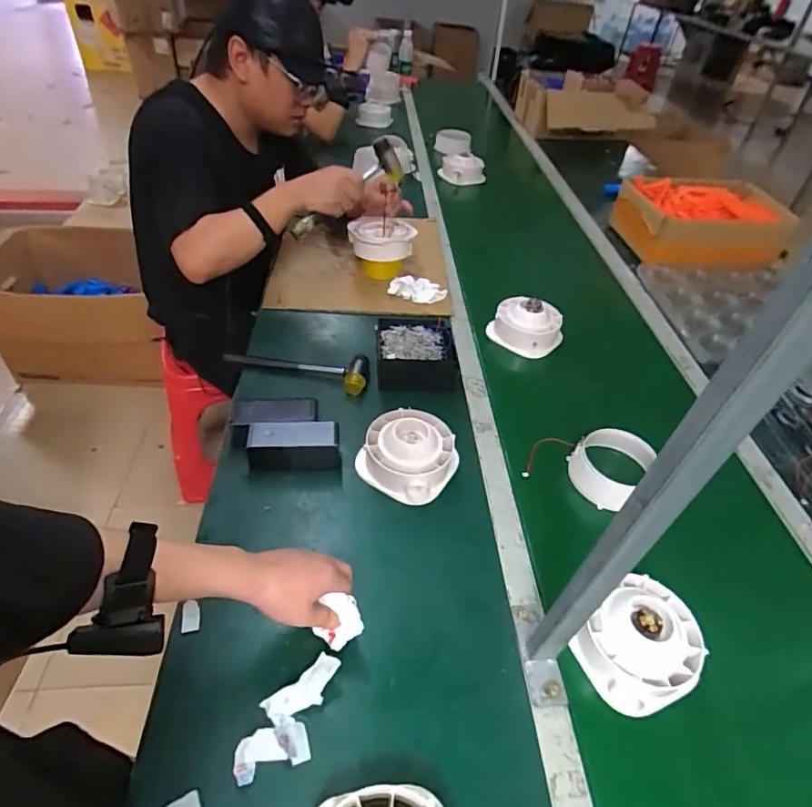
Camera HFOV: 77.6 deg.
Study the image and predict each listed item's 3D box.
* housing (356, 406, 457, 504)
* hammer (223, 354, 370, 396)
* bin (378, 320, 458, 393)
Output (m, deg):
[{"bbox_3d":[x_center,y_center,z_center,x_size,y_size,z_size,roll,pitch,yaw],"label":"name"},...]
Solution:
[{"bbox_3d":[0.005,0.075,0.755,0.124,0.074,0.131,3,44,-2],"label":"housing"},{"bbox_3d":[-0.196,-0.066,0.902,0.263,0.056,0.072,9,44,4],"label":"hammer"},{"bbox_3d":[0.018,-0.087,0.903,0.137,0.055,0.138,-1,44,-6],"label":"bin"}]

